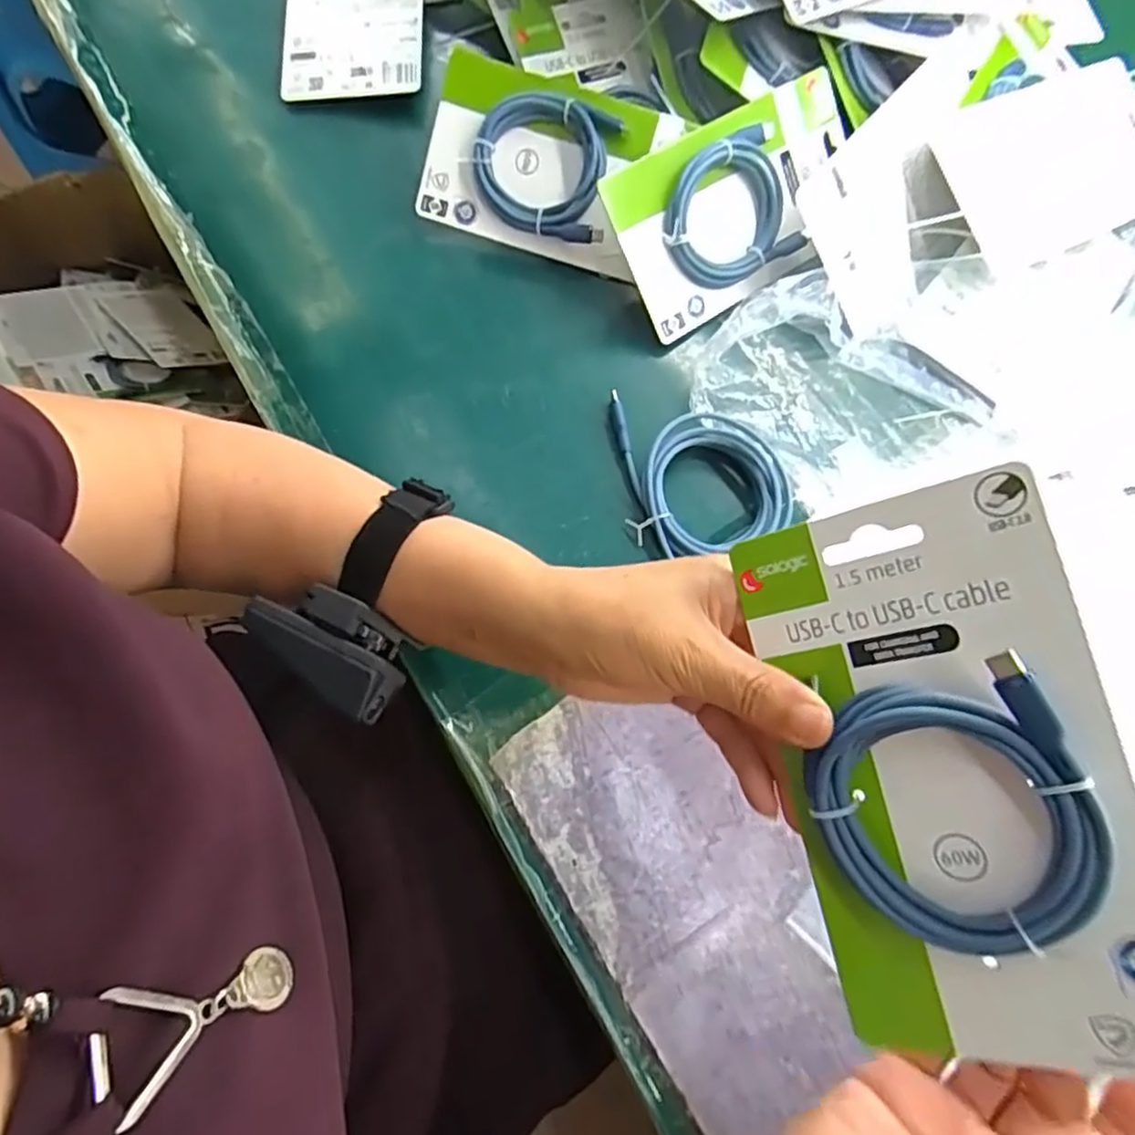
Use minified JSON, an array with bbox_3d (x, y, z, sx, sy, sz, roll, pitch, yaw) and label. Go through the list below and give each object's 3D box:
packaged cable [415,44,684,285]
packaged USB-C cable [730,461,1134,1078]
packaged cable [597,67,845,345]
[{"bbox_3d":[-0.018,-0.258,0.443,0.145,0.019,0.102,19,102,2],"label":"packaged cable"},{"bbox_3d":[0.117,0.066,0.222,0.096,0.018,0.177,-18,80,34],"label":"packaged USB-C cable"},{"bbox_3d":[0.114,-0.226,0.433,0.175,0.020,0.100,-33,112,-12],"label":"packaged cable"}]

